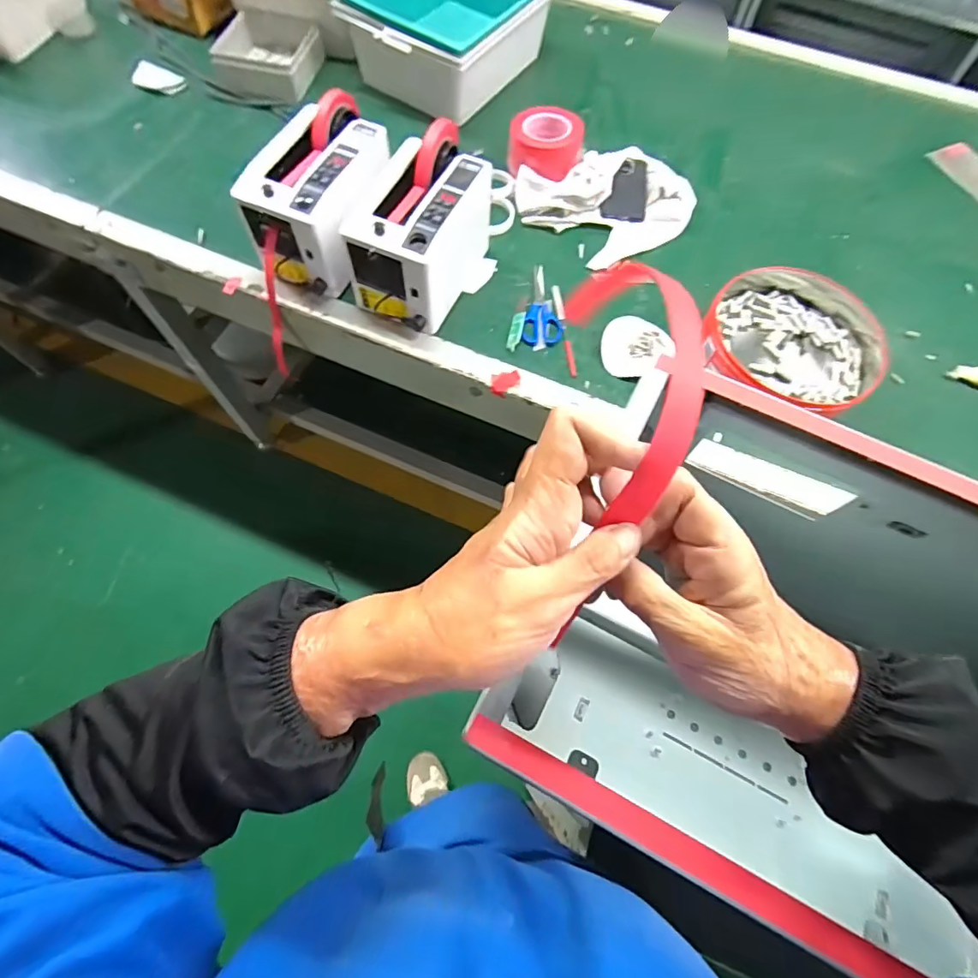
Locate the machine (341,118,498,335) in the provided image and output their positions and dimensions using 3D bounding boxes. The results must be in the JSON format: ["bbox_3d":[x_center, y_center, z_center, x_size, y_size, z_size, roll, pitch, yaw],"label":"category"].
[{"bbox_3d":[-0.093,-0.379,0.735,0.143,0.156,0.237,23,68,8],"label":"machine"}]

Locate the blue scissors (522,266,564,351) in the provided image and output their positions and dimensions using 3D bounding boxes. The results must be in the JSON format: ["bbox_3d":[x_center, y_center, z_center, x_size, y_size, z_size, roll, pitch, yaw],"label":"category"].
[{"bbox_3d":[0.092,-0.291,0.801,0.061,0.006,0.170,10,67,2],"label":"blue scissors"}]

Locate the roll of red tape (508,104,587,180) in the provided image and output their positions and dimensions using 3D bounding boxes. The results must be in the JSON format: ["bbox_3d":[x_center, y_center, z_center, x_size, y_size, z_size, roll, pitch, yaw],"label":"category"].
[{"bbox_3d":[0.100,-0.607,0.880,0.132,0.063,0.110,21,68,7],"label":"roll of red tape"}]

